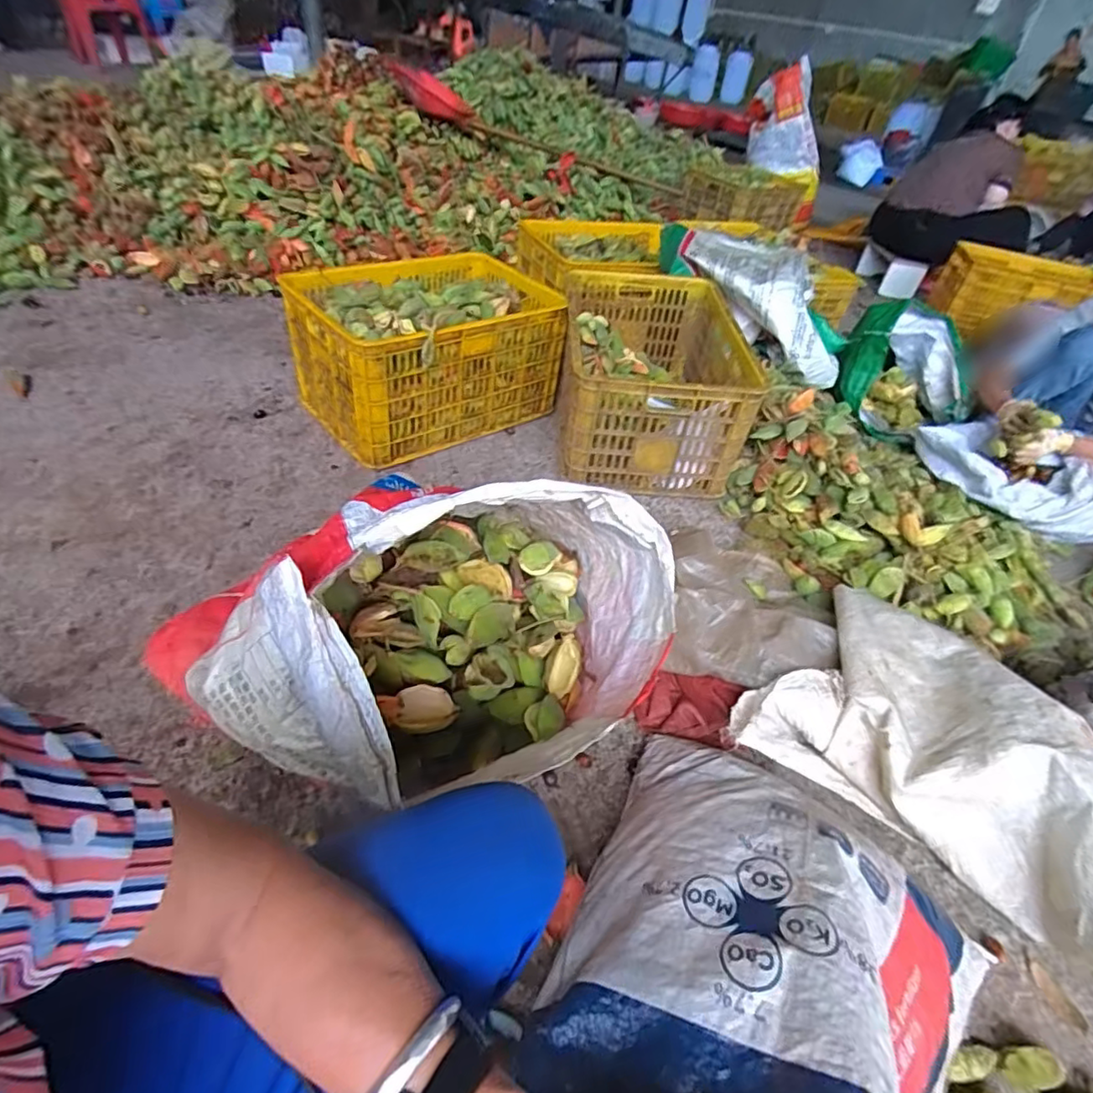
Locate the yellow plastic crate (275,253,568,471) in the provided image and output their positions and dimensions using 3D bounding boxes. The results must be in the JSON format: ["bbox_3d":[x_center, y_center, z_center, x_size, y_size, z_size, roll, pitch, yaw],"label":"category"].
[{"bbox_3d":[-0.307,-0.537,1.565,0.627,0.316,0.460,-26,52,-32],"label":"yellow plastic crate"}]

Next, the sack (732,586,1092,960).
[{"bbox_3d":[0.597,0.281,0.916,0.505,0.187,0.429,27,45,19],"label":"sack"}]

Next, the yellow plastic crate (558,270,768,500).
[{"bbox_3d":[0.271,-0.465,1.584,0.437,0.297,0.665,5,42,-3],"label":"yellow plastic crate"}]

